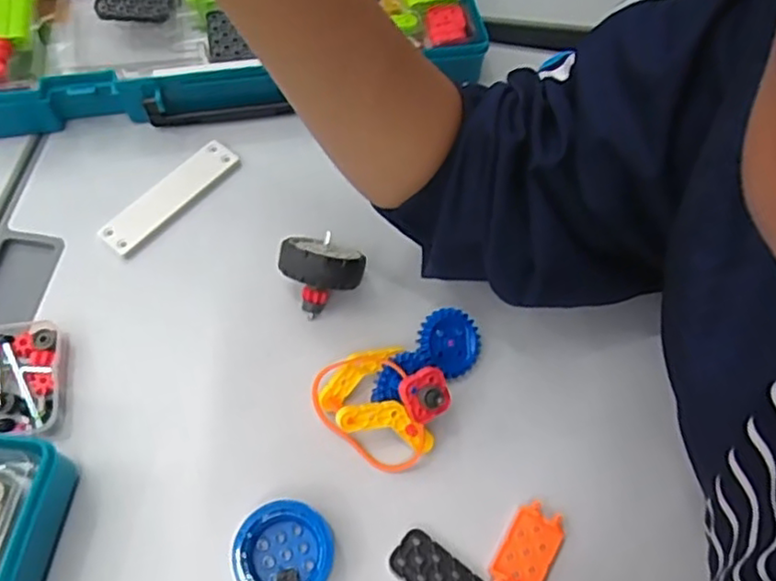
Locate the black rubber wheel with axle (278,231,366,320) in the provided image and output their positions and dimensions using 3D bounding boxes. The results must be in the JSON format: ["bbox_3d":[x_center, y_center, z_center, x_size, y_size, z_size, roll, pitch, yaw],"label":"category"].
[{"bbox_3d":[-0.040,-0.014,0.385,0.041,0.046,0.045,1,62,-1],"label":"black rubber wheel with axle"}]

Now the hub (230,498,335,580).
[{"bbox_3d":[-0.052,0.130,0.327,0.047,0.024,0.049,1,62,-1],"label":"hub"}]

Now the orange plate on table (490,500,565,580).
[{"bbox_3d":[0.072,0.134,0.337,0.025,0.008,0.048,28,65,13],"label":"orange plate on table"}]

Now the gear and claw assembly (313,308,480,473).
[{"bbox_3d":[0.015,0.051,0.361,0.101,0.037,0.066,-29,66,-16],"label":"gear and claw assembly"}]

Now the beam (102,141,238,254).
[{"bbox_3d":[-0.141,-0.062,0.426,0.026,0.008,0.098,37,67,16],"label":"beam"}]

